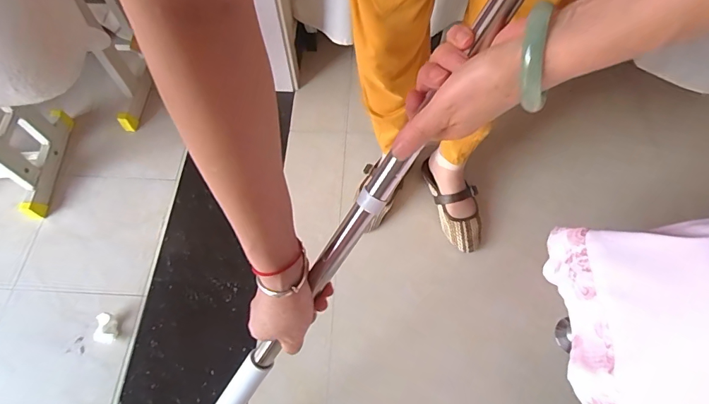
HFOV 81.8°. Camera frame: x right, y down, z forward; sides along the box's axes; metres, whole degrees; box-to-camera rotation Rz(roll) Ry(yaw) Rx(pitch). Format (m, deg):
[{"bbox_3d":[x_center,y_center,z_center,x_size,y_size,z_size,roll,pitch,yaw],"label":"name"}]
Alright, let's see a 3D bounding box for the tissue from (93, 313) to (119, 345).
[{"bbox_3d":[-0.526,0.271,0.875,0.059,0.034,0.057,10,62,6],"label":"tissue"}]

